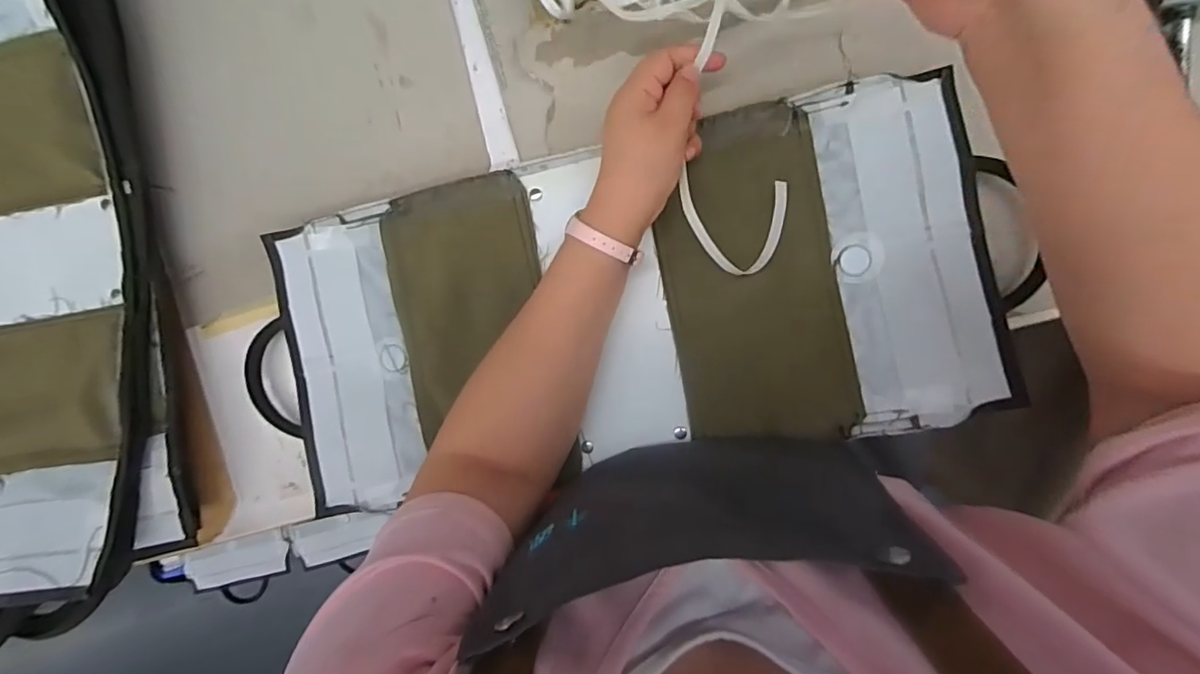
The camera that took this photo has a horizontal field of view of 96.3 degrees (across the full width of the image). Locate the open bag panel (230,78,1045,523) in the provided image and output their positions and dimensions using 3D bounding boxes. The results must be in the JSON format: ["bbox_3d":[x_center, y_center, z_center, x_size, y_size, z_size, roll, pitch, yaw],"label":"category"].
[{"bbox_3d":[0.003,-0.020,0.402,0.528,0.036,0.230,-11,93,9],"label":"open bag panel"}]

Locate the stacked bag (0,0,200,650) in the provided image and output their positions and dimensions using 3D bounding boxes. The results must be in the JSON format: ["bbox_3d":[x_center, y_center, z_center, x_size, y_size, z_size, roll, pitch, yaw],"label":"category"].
[{"bbox_3d":[-0.496,-0.073,0.432,0.256,0.095,0.607,-8,93,9],"label":"stacked bag"}]

